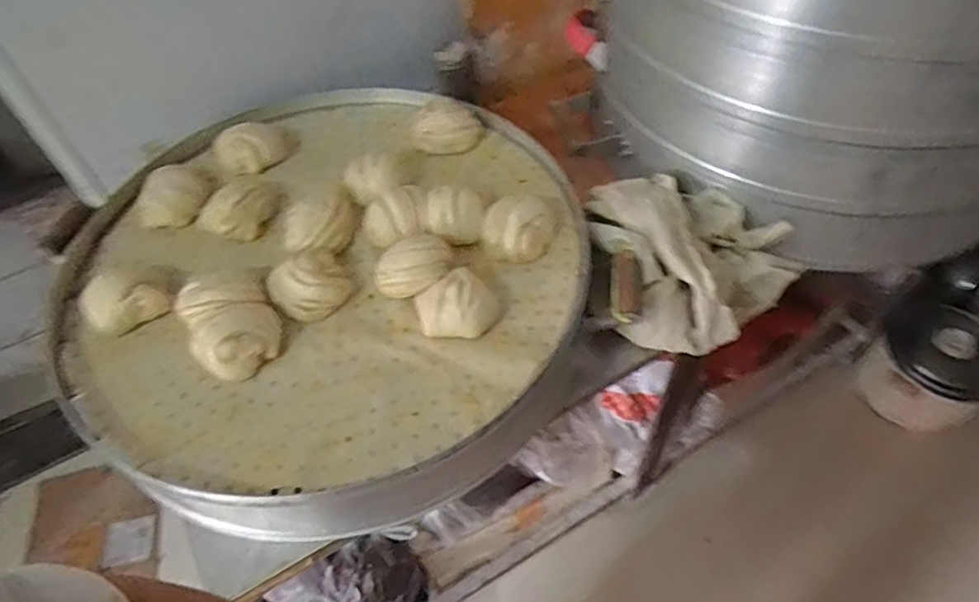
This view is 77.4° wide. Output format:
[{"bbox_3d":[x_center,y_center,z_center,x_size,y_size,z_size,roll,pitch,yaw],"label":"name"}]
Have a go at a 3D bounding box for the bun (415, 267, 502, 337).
[{"bbox_3d":[-0.039,0.002,0.744,0.099,0.054,0.077,-25,55,-14],"label":"bun"}]

